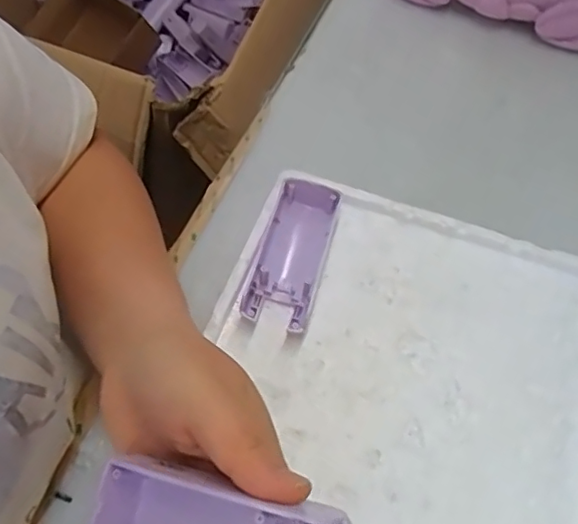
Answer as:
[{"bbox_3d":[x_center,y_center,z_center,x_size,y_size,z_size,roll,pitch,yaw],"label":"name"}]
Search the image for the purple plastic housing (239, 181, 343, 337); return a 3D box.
[{"bbox_3d":[0.002,-0.007,0.392,0.045,0.029,0.113,13,57,7],"label":"purple plastic housing"}]

